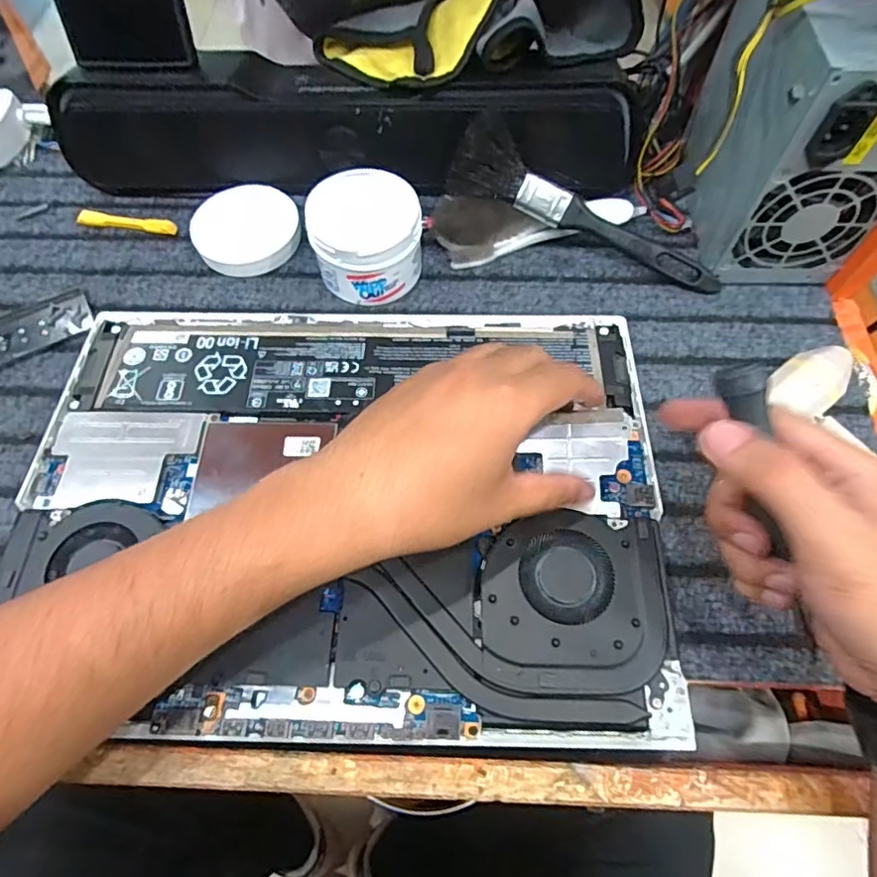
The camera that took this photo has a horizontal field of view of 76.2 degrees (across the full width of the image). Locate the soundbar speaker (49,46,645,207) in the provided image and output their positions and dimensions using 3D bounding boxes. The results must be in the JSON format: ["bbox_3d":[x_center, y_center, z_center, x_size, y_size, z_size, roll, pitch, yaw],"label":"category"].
[{"bbox_3d":[-0.065,-0.225,0.417,0.422,0.084,0.072,6,63,4],"label":"soundbar speaker"}]

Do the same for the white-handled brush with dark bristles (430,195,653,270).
[{"bbox_3d":[0.076,-0.159,0.408,0.154,0.038,0.036,-10,63,-4],"label":"white-handled brush with dark bristles"}]

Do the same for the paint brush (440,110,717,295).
[{"bbox_3d":[0.105,-0.157,0.391,0.202,0.034,0.040,25,65,-3],"label":"paint brush"}]

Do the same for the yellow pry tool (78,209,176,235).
[{"bbox_3d":[-0.242,-0.168,0.434,0.080,0.007,0.014,8,63,5],"label":"yellow pry tool"}]

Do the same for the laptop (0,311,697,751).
[{"bbox_3d":[-0.055,0.026,0.315,0.350,0.022,0.255,0,63,1],"label":"laptop"}]

